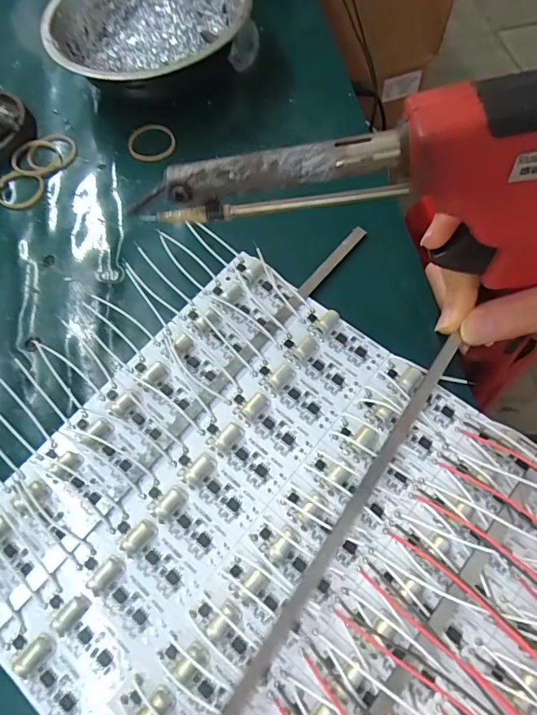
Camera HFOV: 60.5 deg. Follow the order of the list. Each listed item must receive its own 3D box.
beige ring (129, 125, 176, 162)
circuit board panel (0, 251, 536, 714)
[{"bbox_3d":[-0.074,-0.135,0.292,0.029,0.006,0.028,-6,75,1],"label":"beige ring"},{"bbox_3d":[0.011,0.078,0.181,0.227,0.010,0.194,38,72,19],"label":"circuit board panel"}]

